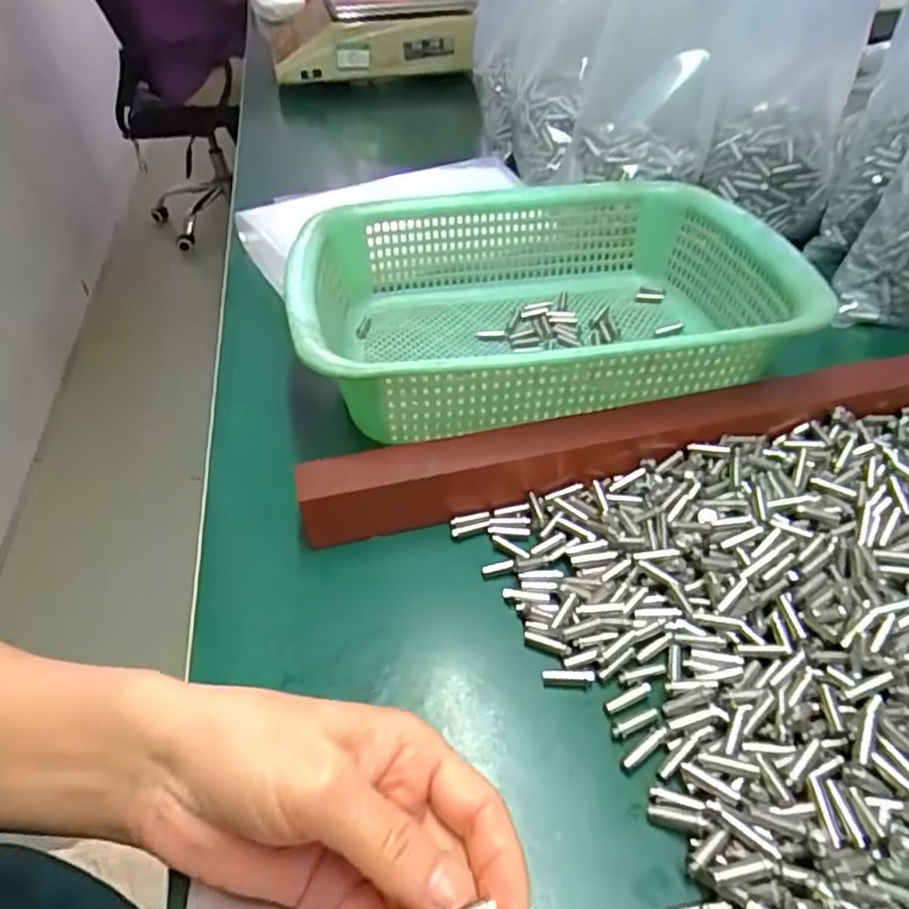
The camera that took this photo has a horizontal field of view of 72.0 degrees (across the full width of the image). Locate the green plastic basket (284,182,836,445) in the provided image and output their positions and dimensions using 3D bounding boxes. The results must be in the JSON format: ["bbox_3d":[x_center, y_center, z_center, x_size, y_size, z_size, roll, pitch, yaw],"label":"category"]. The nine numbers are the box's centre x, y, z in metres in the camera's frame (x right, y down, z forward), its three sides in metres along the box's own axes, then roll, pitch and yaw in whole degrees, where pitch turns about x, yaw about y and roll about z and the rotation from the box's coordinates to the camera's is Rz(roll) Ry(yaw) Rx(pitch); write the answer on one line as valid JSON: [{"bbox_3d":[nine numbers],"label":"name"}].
[{"bbox_3d":[0.052,-0.100,0.411,0.283,0.088,0.220,-10,43,-4],"label":"green plastic basket"}]

